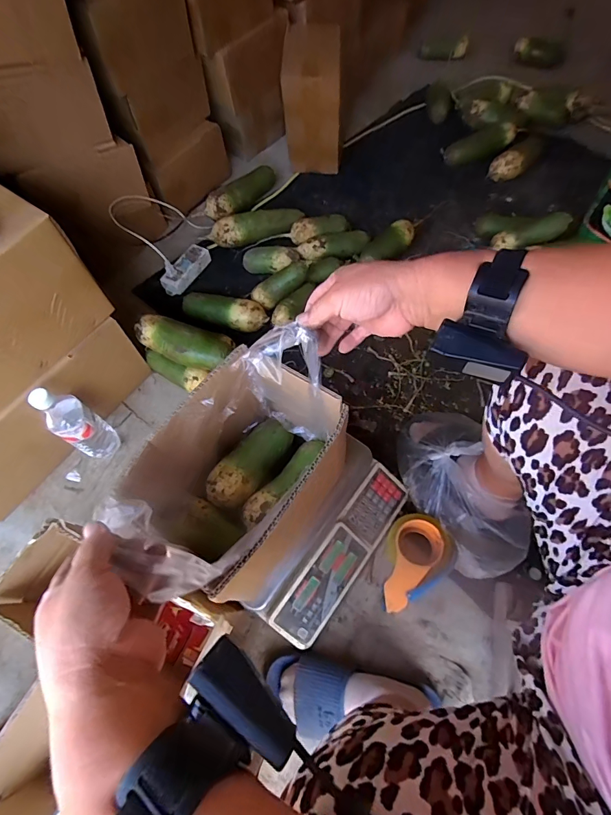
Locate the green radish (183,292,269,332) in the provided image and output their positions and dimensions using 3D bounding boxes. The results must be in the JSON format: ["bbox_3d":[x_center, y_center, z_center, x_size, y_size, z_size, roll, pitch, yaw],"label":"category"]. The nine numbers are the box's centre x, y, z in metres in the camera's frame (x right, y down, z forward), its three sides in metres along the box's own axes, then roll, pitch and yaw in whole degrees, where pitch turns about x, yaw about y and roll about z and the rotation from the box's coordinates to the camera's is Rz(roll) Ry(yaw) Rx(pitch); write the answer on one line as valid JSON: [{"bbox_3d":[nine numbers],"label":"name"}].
[{"bbox_3d":[-0.181,-0.216,0.881,0.198,0.062,0.067,15,66,9],"label":"green radish"}]

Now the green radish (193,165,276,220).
[{"bbox_3d":[-0.172,-0.557,1.026,0.245,0.057,0.062,-36,68,-14],"label":"green radish"}]

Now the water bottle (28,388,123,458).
[{"bbox_3d":[-0.409,0.032,0.703,0.058,0.215,0.068,29,69,15],"label":"water bottle"}]

